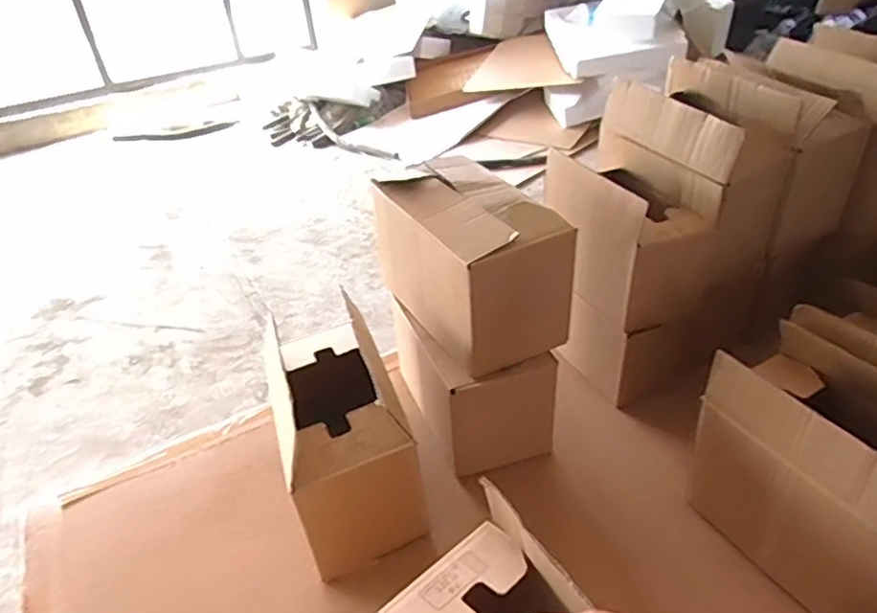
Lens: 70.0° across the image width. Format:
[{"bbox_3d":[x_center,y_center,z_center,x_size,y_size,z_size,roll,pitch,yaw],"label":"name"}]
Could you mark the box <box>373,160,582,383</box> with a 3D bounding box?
[{"bbox_3d":[0.040,-0.055,0.734,0.131,0.161,0.214,-23,39,-23],"label":"box"}]

